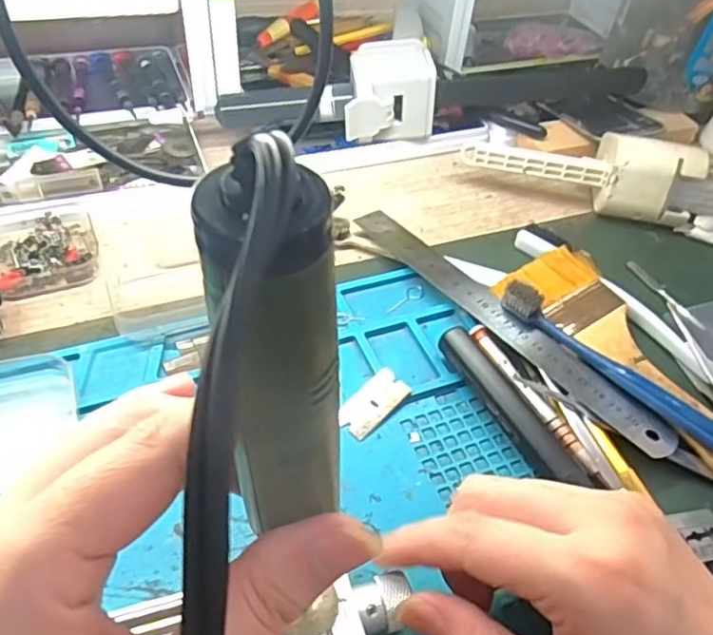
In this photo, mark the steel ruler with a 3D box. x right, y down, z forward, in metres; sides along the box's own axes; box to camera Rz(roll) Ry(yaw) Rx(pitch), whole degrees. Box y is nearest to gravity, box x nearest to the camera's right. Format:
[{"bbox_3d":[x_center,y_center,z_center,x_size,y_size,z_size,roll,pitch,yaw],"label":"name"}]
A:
[{"bbox_3d":[0.081,-0.001,0.356,0.025,0.005,0.216,-30,57,-28],"label":"steel ruler"}]

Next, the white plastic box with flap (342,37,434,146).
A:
[{"bbox_3d":[0.023,-0.167,0.462,0.062,0.054,0.067,1,49,-6],"label":"white plastic box with flap"}]

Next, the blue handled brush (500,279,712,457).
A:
[{"bbox_3d":[0.152,0.037,0.318,0.020,0.018,0.183,-34,60,-30],"label":"blue handled brush"}]

